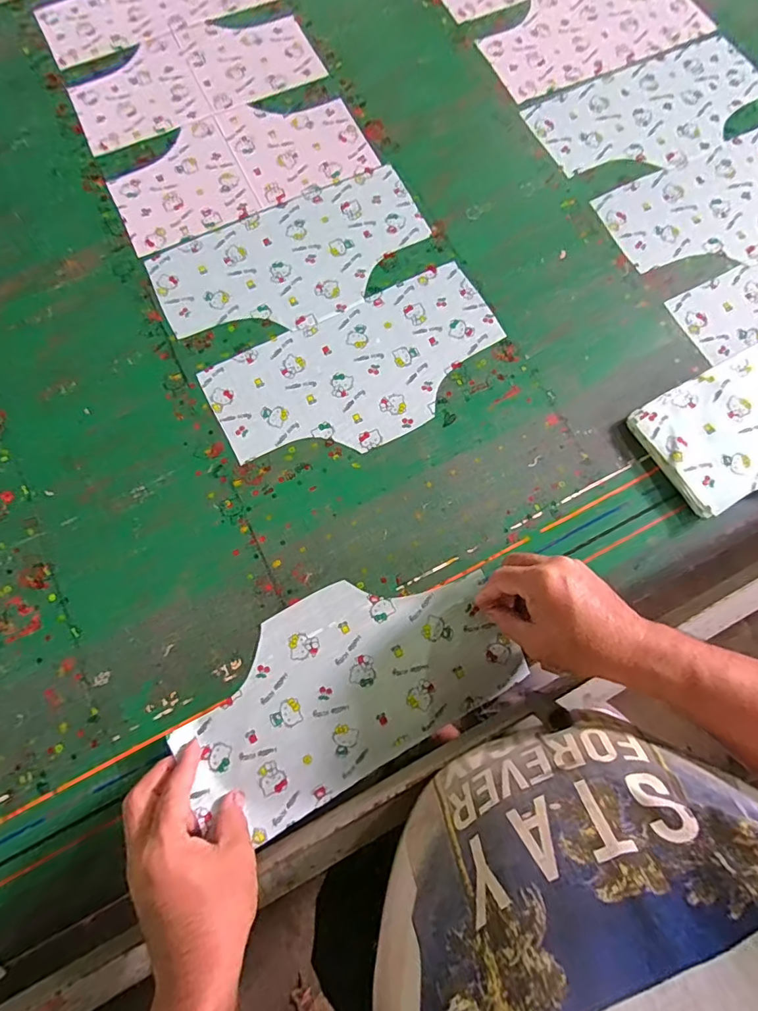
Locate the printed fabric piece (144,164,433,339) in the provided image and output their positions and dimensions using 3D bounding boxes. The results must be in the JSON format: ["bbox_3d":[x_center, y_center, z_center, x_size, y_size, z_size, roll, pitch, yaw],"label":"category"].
[{"bbox_3d":[-0.097,-0.290,0.582,0.318,0.004,0.166,-25,76,-7],"label":"printed fabric piece"}]

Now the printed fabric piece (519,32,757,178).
[{"bbox_3d":[0.364,-0.518,0.646,0.319,0.005,0.162,-28,75,-9],"label":"printed fabric piece"}]

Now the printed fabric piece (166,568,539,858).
[{"bbox_3d":[-0.032,0.167,0.468,0.304,0.028,0.165,-28,75,-9],"label":"printed fabric piece"}]

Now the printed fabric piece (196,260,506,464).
[{"bbox_3d":[-0.017,-0.147,0.542,0.320,0.005,0.163,-26,74,-8],"label":"printed fabric piece"}]

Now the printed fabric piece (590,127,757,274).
[{"bbox_3d":[0.441,-0.378,0.607,0.325,0.007,0.164,-27,74,-9],"label":"printed fabric piece"}]

